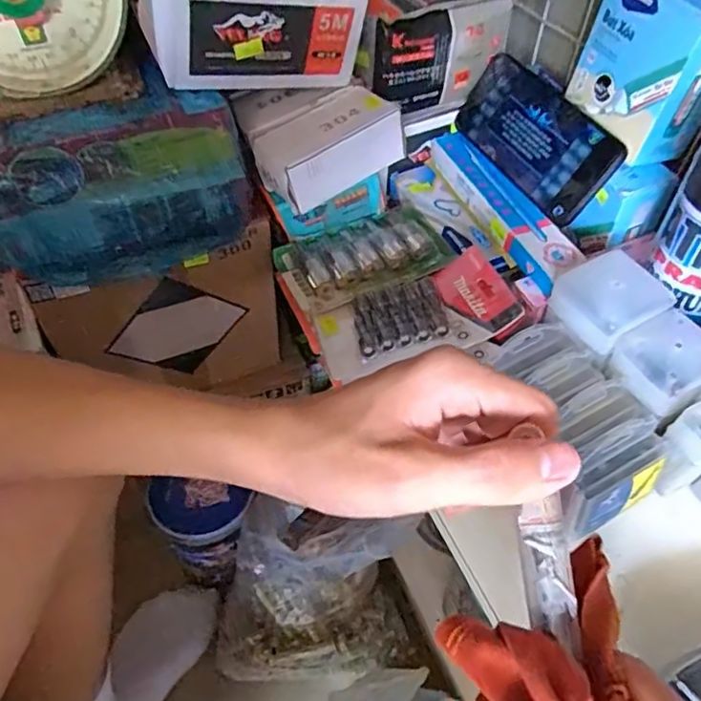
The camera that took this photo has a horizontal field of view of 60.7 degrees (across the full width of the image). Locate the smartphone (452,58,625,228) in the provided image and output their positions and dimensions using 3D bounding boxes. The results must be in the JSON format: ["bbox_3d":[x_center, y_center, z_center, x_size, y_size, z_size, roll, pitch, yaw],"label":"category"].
[{"bbox_3d":[0.154,-0.184,0.511,0.010,0.074,0.169,7,42,-44],"label":"smartphone"}]

